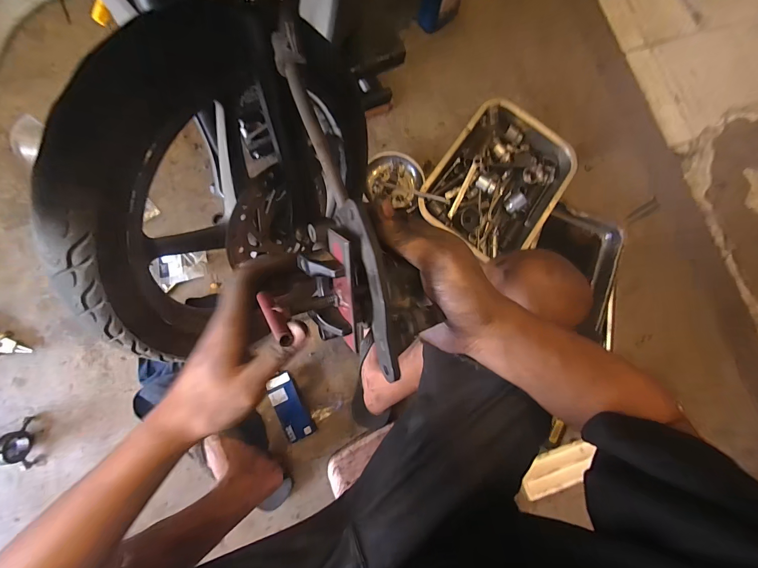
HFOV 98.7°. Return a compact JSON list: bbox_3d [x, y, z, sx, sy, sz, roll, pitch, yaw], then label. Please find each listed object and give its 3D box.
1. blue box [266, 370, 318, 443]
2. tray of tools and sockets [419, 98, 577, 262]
[{"bbox_3d":[-0.183,0.252,0.670,0.052,0.030,0.135,-24,85,-9],"label":"blue box"},{"bbox_3d":[0.275,-0.236,0.764,0.274,0.066,0.362,33,81,-3],"label":"tray of tools and sockets"}]

